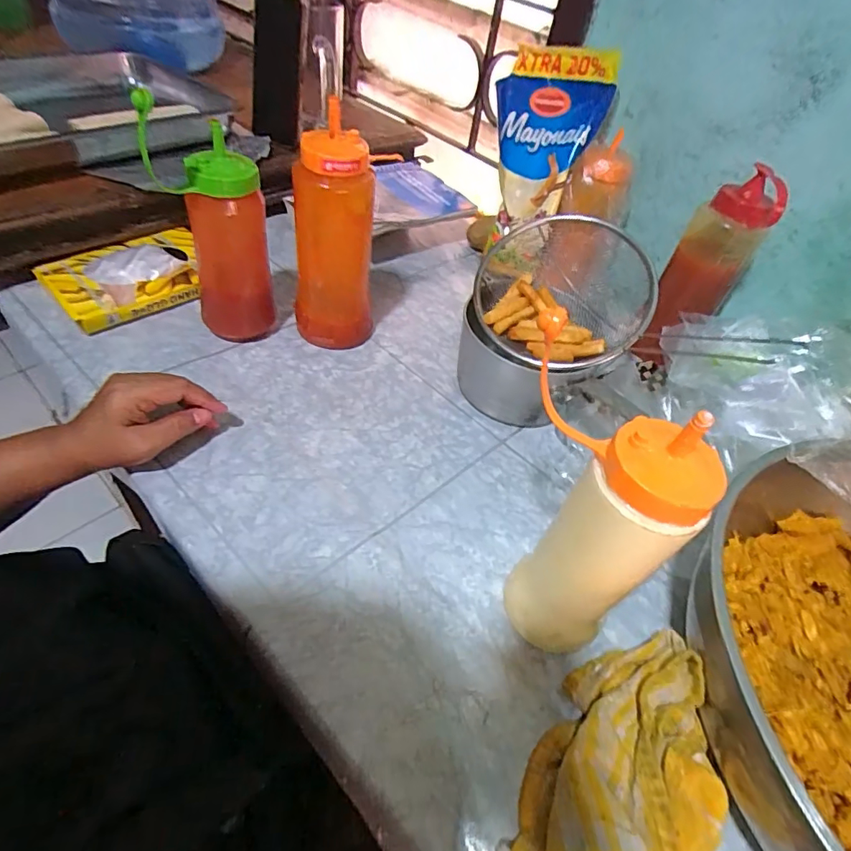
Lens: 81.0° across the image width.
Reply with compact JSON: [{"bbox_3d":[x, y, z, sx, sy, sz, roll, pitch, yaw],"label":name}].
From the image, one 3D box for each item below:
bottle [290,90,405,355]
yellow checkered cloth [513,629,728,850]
[{"bbox_3d":[-0.094,-0.176,0.518,0.086,0.224,0.067,-21,55,-29],"label":"bottle"},{"bbox_3d":[0.114,0.220,0.289,0.115,0.060,0.200,18,46,4],"label":"yellow checkered cloth"}]

